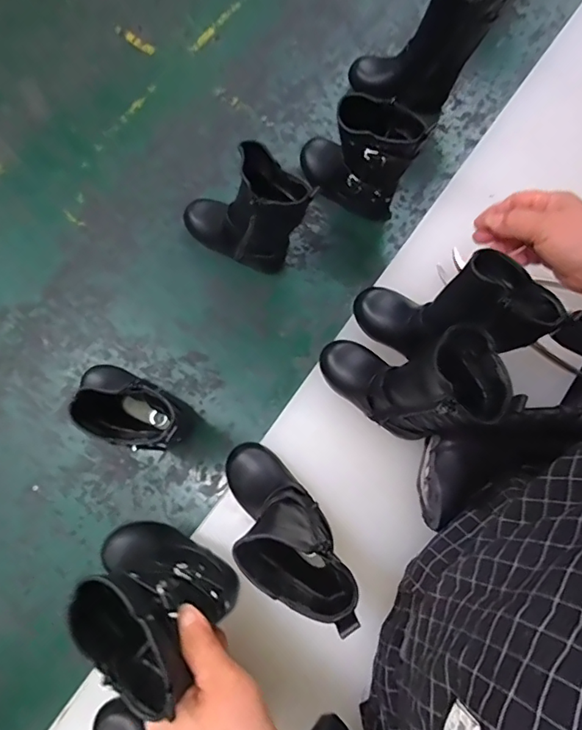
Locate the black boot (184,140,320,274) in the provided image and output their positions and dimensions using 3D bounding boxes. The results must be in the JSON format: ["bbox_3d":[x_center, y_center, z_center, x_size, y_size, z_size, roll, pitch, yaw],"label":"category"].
[{"bbox_3d":[-0.056,-0.172,0.547,0.160,0.163,0.061,30,77,6],"label":"black boot"}]

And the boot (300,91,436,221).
[{"bbox_3d":[0.070,-0.246,0.571,0.055,0.167,0.143,-43,81,-11],"label":"boot"}]

